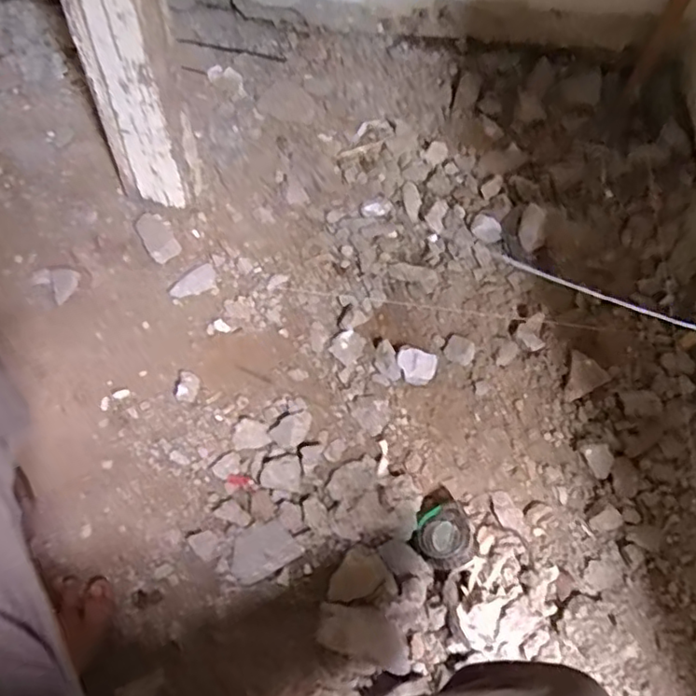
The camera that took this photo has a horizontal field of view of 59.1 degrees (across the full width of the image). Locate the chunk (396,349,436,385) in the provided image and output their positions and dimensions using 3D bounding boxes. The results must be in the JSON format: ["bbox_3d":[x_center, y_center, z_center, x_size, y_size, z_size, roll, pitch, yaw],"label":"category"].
[{"bbox_3d":[0.093,0.026,0.834,0.052,0.024,0.045,9,70,3],"label":"chunk"}]

